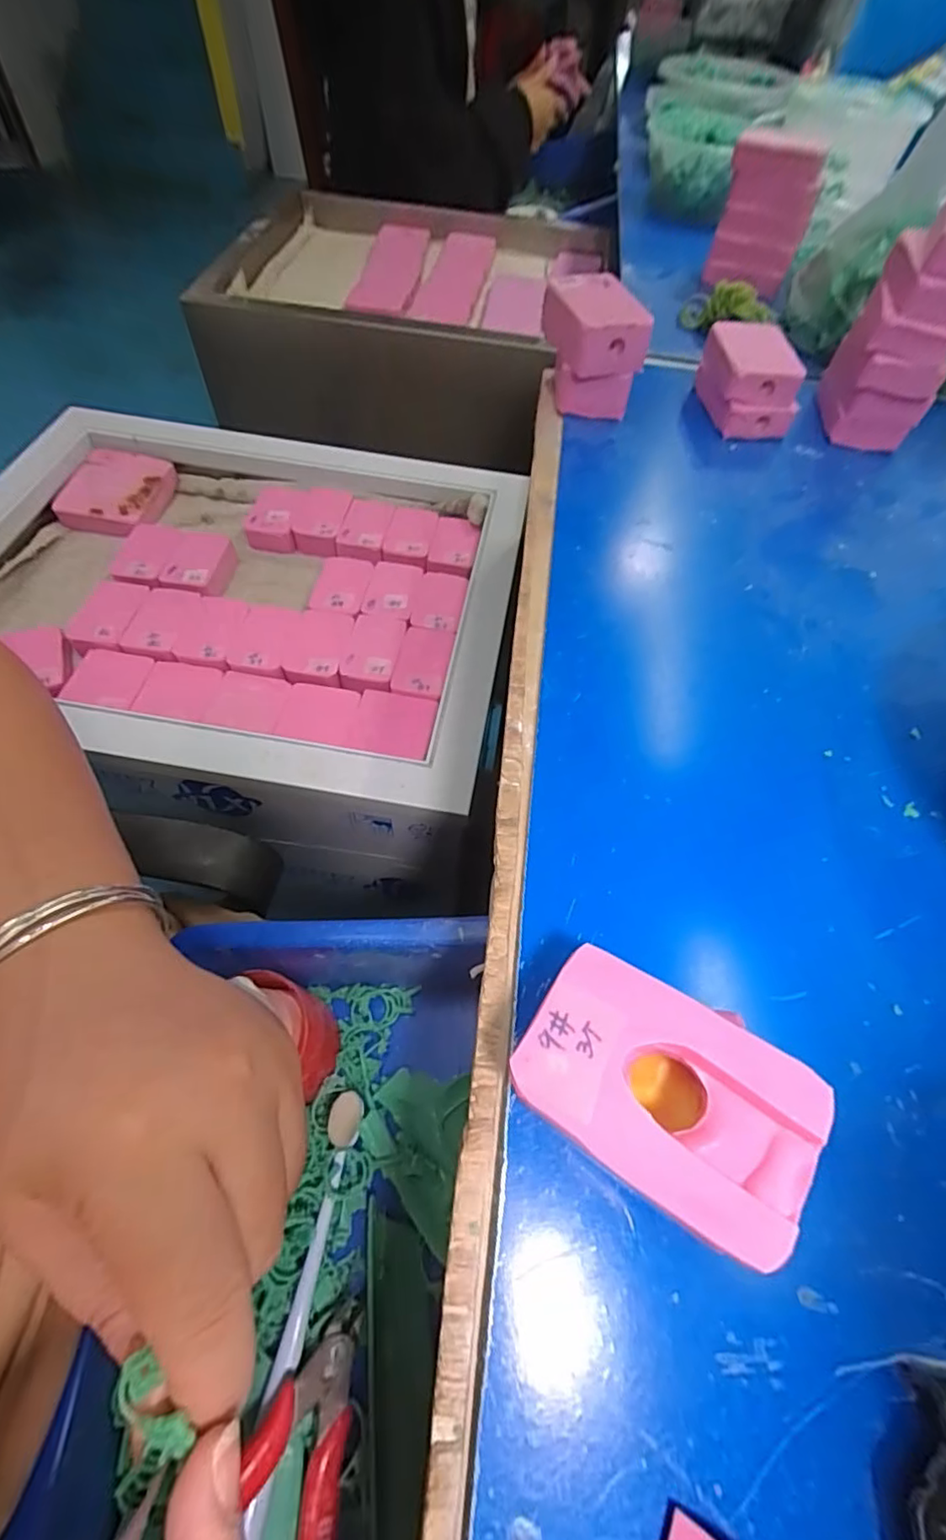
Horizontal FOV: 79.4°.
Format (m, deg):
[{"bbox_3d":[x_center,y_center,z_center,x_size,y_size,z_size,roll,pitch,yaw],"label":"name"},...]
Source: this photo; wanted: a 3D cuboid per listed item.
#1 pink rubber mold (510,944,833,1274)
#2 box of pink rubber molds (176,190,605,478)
[{"bbox_3d":[0.048,0.087,0.158,0.068,0.045,0.047,32,62,14],"label":"pink rubber mold"},{"bbox_3d":[-0.103,-0.629,0.796,0.414,0.150,0.392,7,59,0],"label":"box of pink rubber molds"}]

